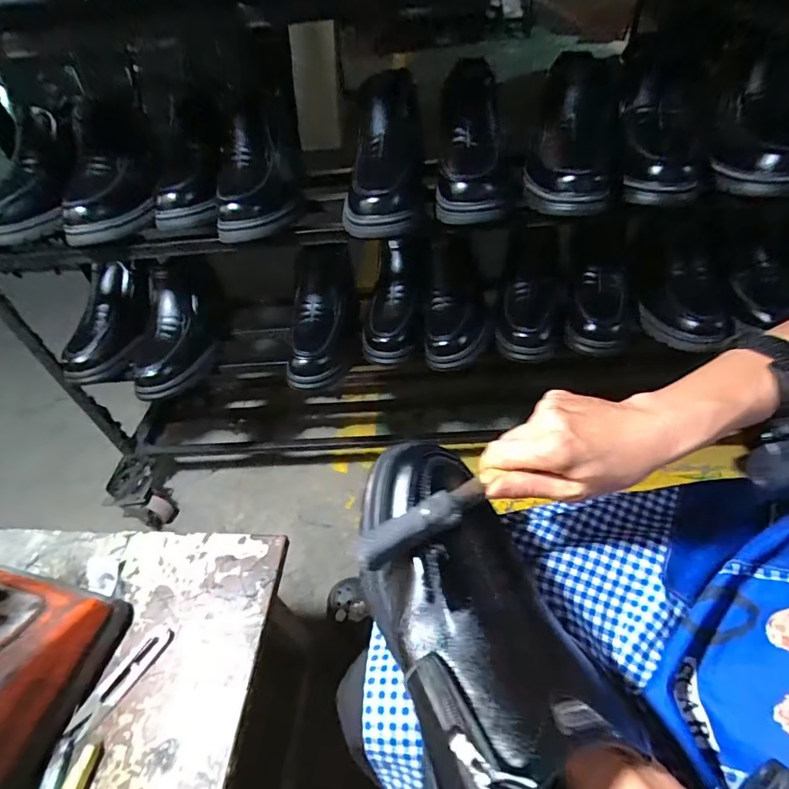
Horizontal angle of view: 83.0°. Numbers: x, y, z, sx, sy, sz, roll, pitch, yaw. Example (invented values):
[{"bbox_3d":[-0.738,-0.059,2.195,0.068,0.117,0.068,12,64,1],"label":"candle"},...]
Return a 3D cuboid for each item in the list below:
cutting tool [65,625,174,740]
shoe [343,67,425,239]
[{"bbox_3d":[-0.257,0.267,0.419,0.025,0.008,0.103,27,55,29],"label":"cutting tool"},{"bbox_3d":[-0.011,-0.333,0.596,0.114,0.128,0.309,-3,46,4],"label":"shoe"}]

